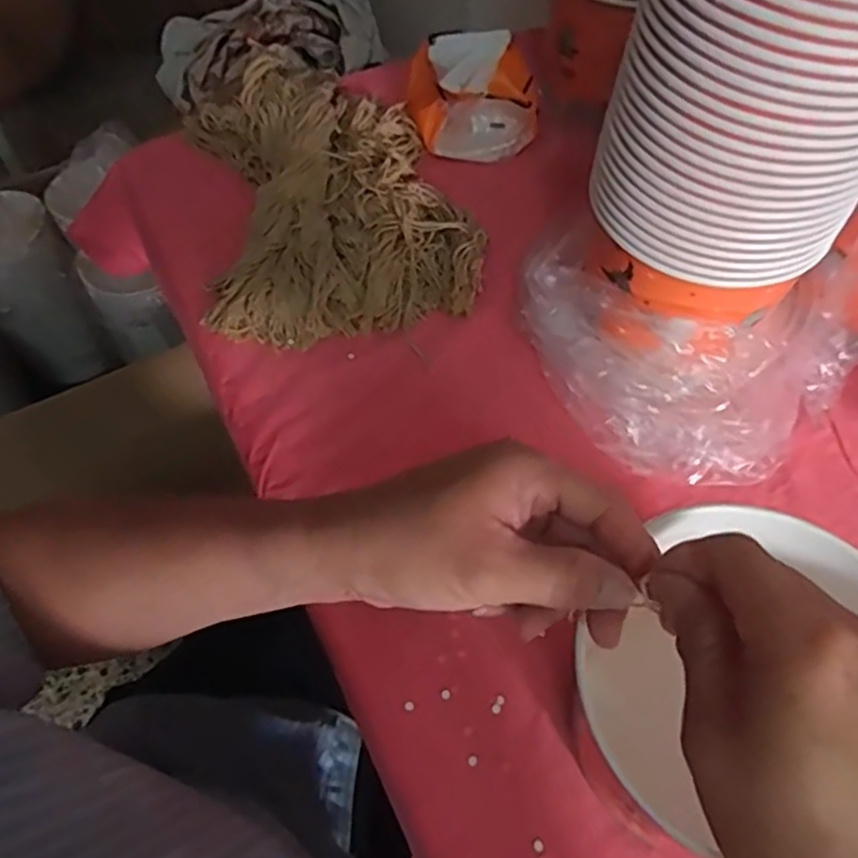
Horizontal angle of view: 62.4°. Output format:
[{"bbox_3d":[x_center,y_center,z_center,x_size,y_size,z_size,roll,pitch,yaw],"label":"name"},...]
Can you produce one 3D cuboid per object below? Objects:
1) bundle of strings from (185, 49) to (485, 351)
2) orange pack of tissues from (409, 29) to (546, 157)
[{"bbox_3d":[-0.093,-0.227,0.652,0.227,0.057,0.327,-10,58,-6],"label":"bundle of strings"},{"bbox_3d":[0.042,-0.340,0.717,0.122,0.094,0.134,-4,57,-2],"label":"orange pack of tissues"}]

